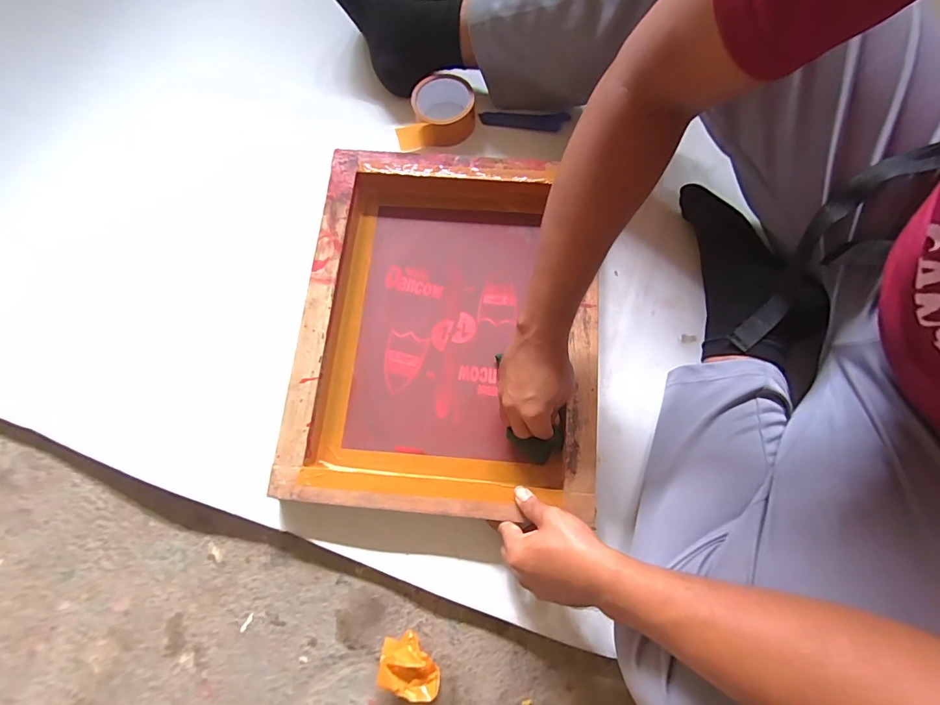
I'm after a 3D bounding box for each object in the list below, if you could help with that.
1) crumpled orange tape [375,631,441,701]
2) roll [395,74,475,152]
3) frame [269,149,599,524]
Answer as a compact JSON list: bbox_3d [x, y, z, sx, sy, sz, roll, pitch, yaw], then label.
[{"bbox_3d":[-0.067,0.351,0.479,0.073,0.036,0.049,27,75,9],"label":"crumpled orange tape"},{"bbox_3d":[-0.052,-0.361,0.633,0.113,0.052,0.090,-5,74,0],"label":"roll"},{"bbox_3d":[-0.029,-0.040,0.556,0.371,0.068,0.454,4,72,2],"label":"frame"}]

